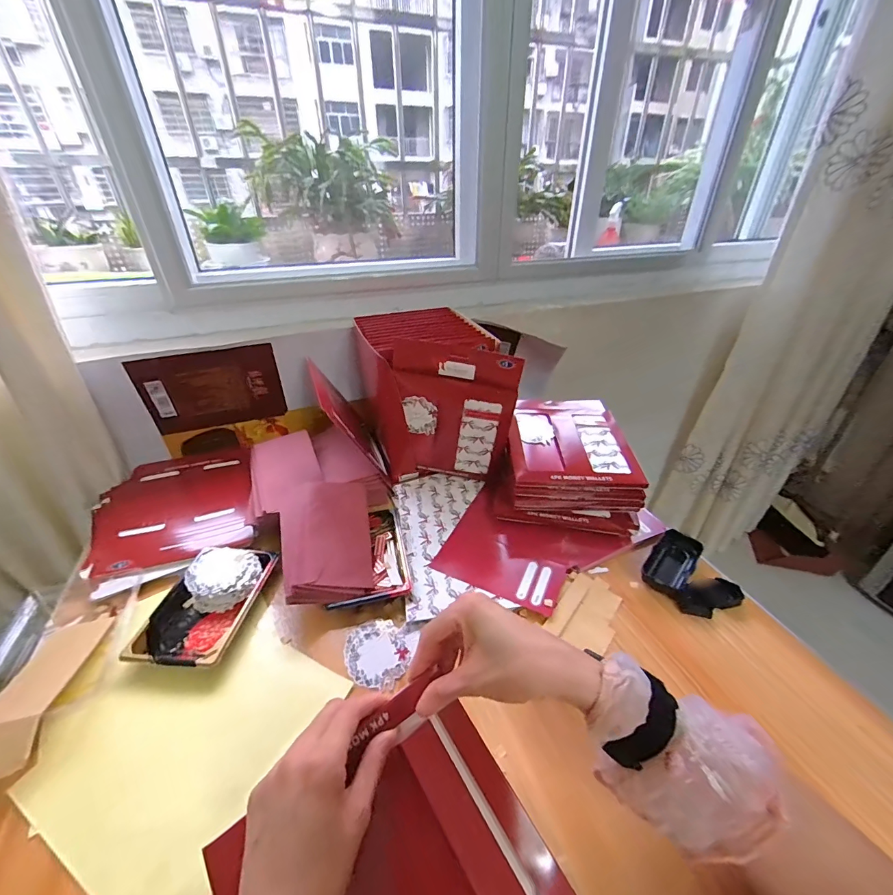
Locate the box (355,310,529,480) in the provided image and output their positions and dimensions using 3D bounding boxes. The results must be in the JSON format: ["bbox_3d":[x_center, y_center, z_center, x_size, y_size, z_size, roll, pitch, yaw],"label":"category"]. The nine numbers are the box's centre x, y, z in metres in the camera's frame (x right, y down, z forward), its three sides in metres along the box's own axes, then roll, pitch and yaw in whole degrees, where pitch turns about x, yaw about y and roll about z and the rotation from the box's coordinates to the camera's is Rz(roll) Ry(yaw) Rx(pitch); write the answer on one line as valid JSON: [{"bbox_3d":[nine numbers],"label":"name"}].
[{"bbox_3d":[-0.037,-0.098,0.718,0.211,0.261,0.309,-11,35,-16],"label":"box"}]

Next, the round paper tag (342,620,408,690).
[{"bbox_3d":[-0.081,0.239,0.457,0.068,0.004,0.082,-15,36,-21],"label":"round paper tag"}]

